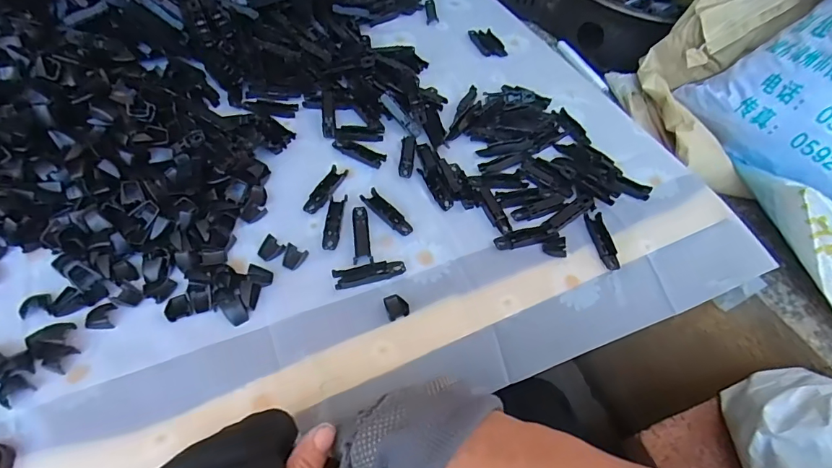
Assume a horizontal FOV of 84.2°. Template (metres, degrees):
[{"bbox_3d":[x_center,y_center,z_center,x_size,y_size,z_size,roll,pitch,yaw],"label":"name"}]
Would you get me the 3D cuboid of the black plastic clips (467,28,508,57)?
[{"bbox_3d":[0.102,-0.277,0.663,0.035,0.007,0.068,-15,56,-15],"label":"black plastic clips"}]

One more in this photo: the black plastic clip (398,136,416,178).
[{"bbox_3d":[-0.009,-0.087,0.510,0.016,0.004,0.064,7,52,-4],"label":"black plastic clip"}]

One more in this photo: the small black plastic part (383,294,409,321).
[{"bbox_3d":[-0.017,0.063,0.401,0.019,0.006,0.024,-10,55,-17],"label":"small black plastic part"}]

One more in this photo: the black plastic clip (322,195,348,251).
[{"bbox_3d":[-0.080,-0.013,0.449,0.017,0.004,0.064,6,52,-5],"label":"black plastic clip"}]

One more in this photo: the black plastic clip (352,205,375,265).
[{"bbox_3d":[-0.053,-0.001,0.443,0.018,0.004,0.065,-3,53,-12],"label":"black plastic clip"}]

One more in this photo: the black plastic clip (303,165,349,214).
[{"bbox_3d":[-0.093,-0.046,0.474,0.020,0.004,0.065,25,53,9],"label":"black plastic clip"}]

